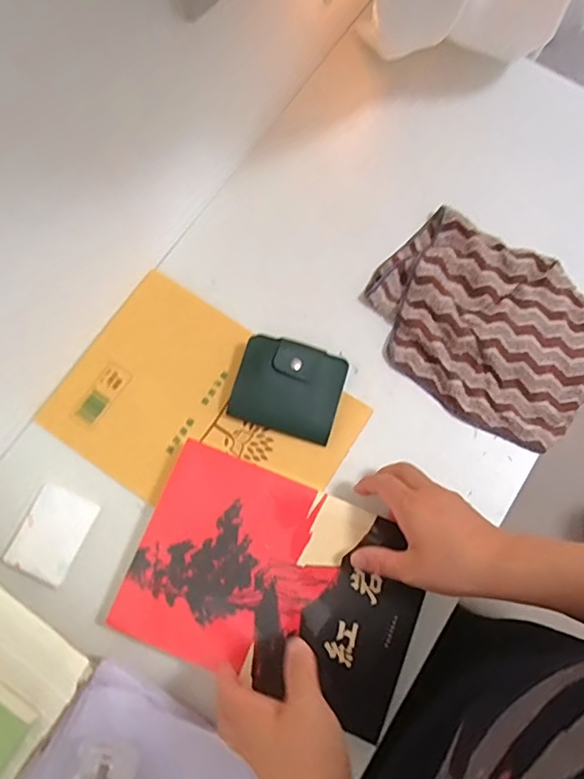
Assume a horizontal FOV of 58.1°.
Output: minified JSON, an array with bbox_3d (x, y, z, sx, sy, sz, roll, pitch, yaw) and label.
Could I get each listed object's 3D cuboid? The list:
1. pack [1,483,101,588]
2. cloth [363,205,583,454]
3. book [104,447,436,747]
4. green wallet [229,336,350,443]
[{"bbox_3d":[-0.204,0.122,0.448,0.054,0.008,0.072,23,76,7],"label":"pack"},{"bbox_3d":[0.185,-0.061,0.492,0.224,0.020,0.163,41,79,11],"label":"cloth"},{"bbox_3d":[-0.011,0.154,0.424,0.223,0.021,0.156,21,75,8],"label":"book"},{"bbox_3d":[-0.002,-0.004,0.476,0.092,0.020,0.081,17,75,5],"label":"green wallet"}]

